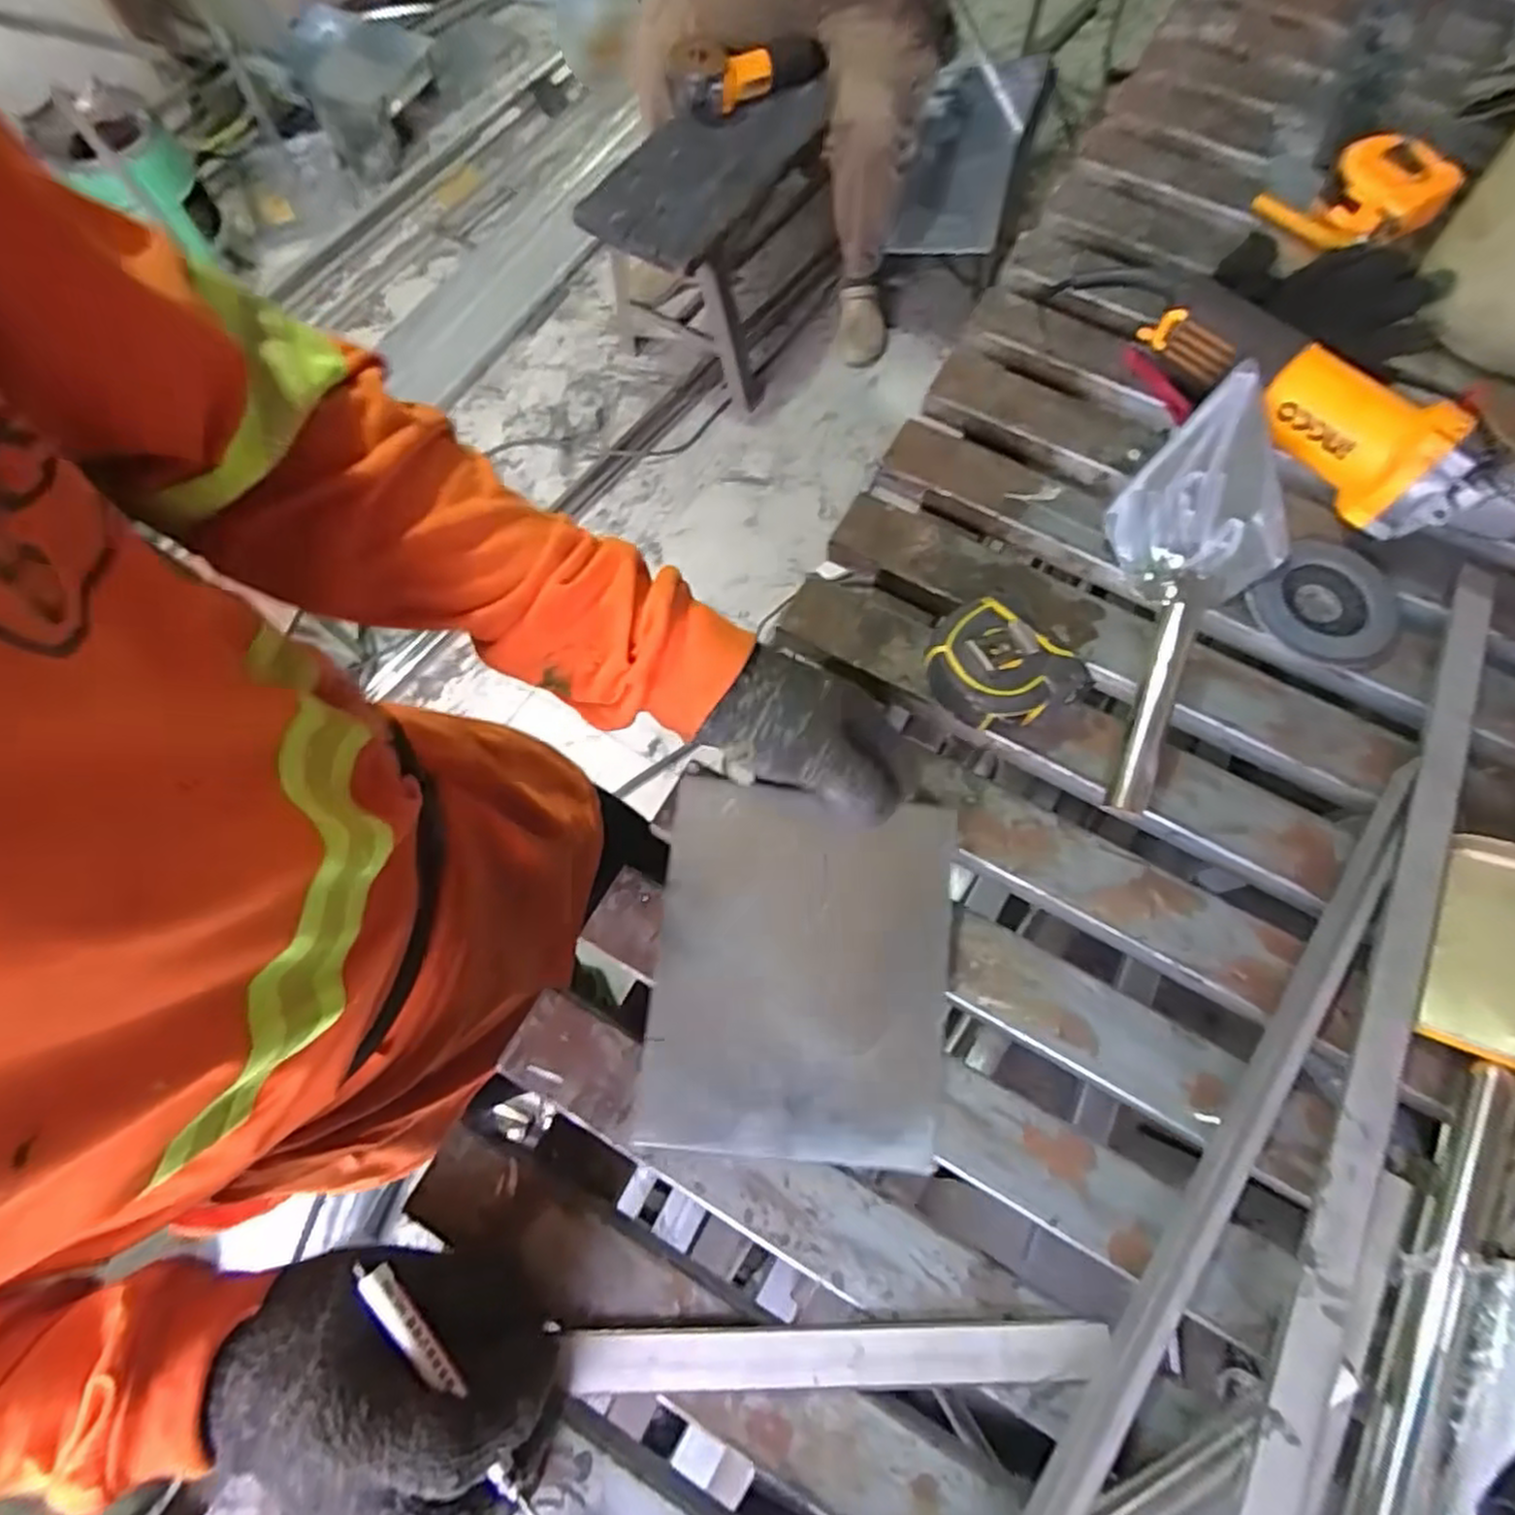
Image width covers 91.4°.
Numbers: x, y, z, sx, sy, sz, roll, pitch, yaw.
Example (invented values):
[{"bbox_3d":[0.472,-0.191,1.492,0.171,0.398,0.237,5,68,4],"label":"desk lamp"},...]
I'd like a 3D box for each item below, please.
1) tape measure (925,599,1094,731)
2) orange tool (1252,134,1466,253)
[{"bbox_3d":[0.143,-0.050,0.444,0.085,0.044,0.062,42,75,13],"label":"tape measure"},{"bbox_3d":[0.478,-0.442,0.585,0.127,0.042,0.081,-15,71,-6],"label":"orange tool"}]

